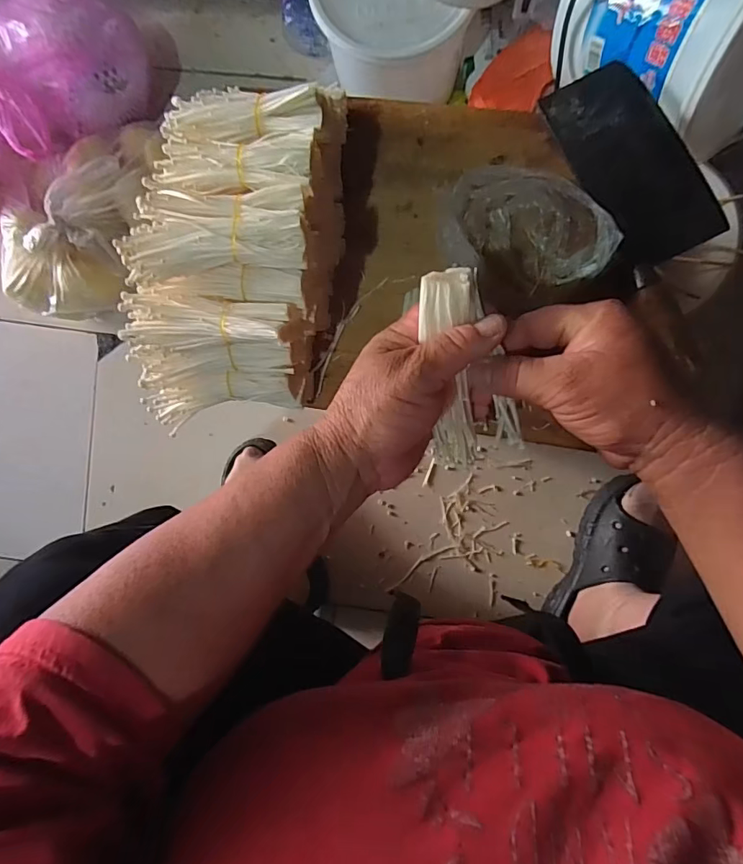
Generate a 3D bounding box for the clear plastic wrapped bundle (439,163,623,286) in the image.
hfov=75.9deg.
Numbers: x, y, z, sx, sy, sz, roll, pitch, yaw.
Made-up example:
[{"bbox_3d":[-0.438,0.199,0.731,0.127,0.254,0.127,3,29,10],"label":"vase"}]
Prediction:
[{"bbox_3d":[0.124,-0.164,0.382,0.133,0.037,0.074,7,92,5],"label":"clear plastic wrapped bundle"}]

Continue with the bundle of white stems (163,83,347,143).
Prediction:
[{"bbox_3d":[-0.086,-0.220,0.327,0.123,0.022,0.037,6,92,5],"label":"bundle of white stems"}]

